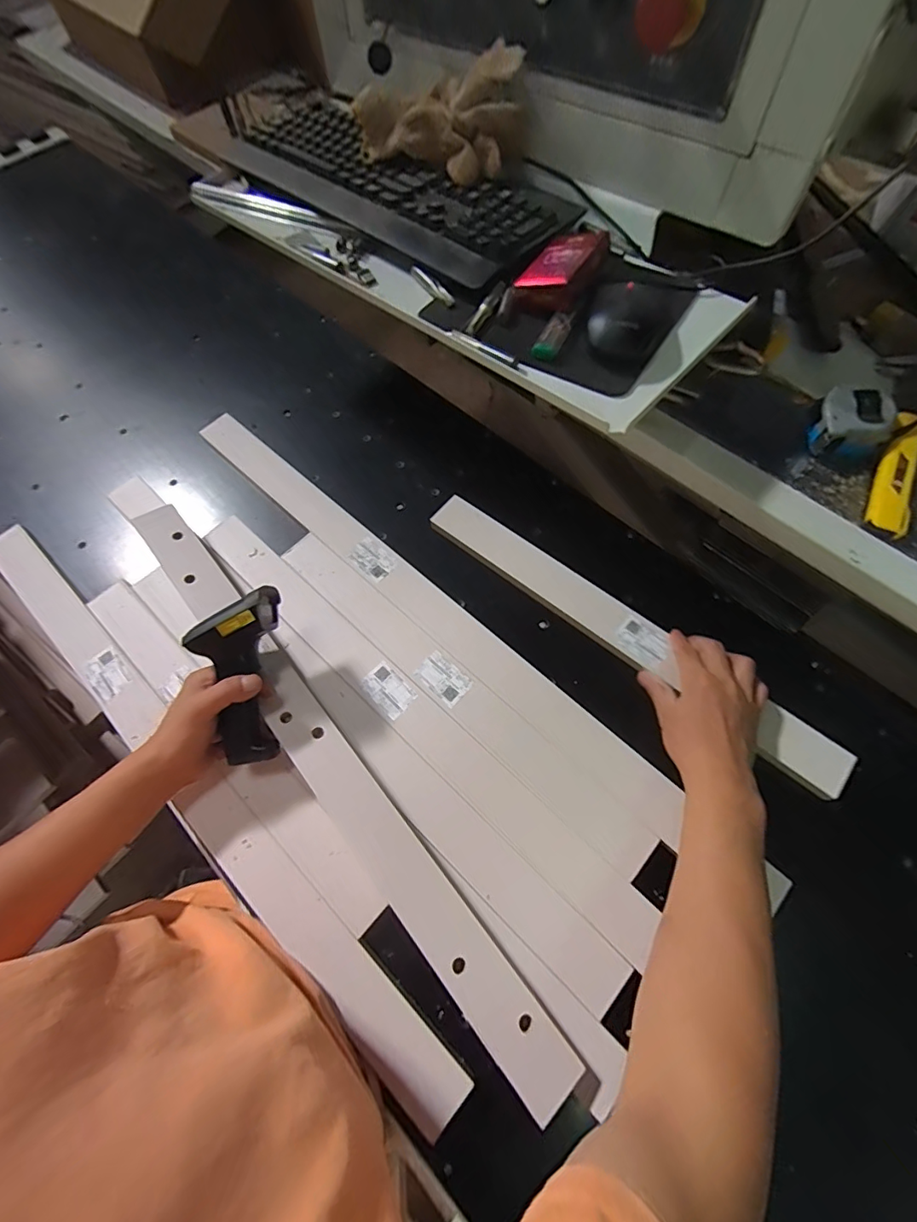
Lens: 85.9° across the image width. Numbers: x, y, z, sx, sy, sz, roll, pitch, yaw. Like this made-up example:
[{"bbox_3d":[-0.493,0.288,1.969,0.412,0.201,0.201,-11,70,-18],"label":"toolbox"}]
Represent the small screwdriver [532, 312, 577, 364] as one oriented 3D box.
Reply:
[{"bbox_3d":[0.087,-0.247,0.442,0.017,0.017,0.055,29,69,15],"label":"small screwdriver"}]

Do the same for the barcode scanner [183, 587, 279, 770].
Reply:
[{"bbox_3d":[-0.215,0.061,0.487,0.071,0.070,0.162,0,99,2],"label":"barcode scanner"}]

